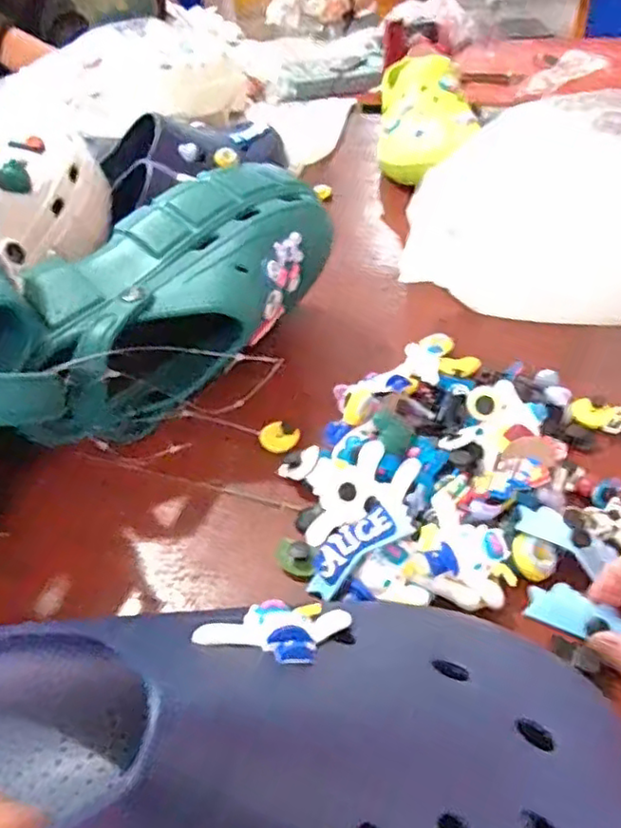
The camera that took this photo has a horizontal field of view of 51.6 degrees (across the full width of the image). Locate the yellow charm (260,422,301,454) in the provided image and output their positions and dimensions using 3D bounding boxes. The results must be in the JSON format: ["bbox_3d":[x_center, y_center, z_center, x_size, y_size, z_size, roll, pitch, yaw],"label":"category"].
[{"bbox_3d":[-0.020,0.014,0.411,0.023,0.009,0.019,14,45,21],"label":"yellow charm"}]

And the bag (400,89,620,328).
[{"bbox_3d":[0.232,-0.150,0.480,0.321,0.122,0.158,12,44,18],"label":"bag"}]

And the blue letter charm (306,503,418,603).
[{"bbox_3d":[0.021,0.069,0.321,0.059,0.011,0.020,-43,45,8],"label":"blue letter charm"}]

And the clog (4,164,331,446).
[{"bbox_3d":[-0.083,-0.072,0.432,0.111,0.110,0.241,25,50,30],"label":"clog"}]

